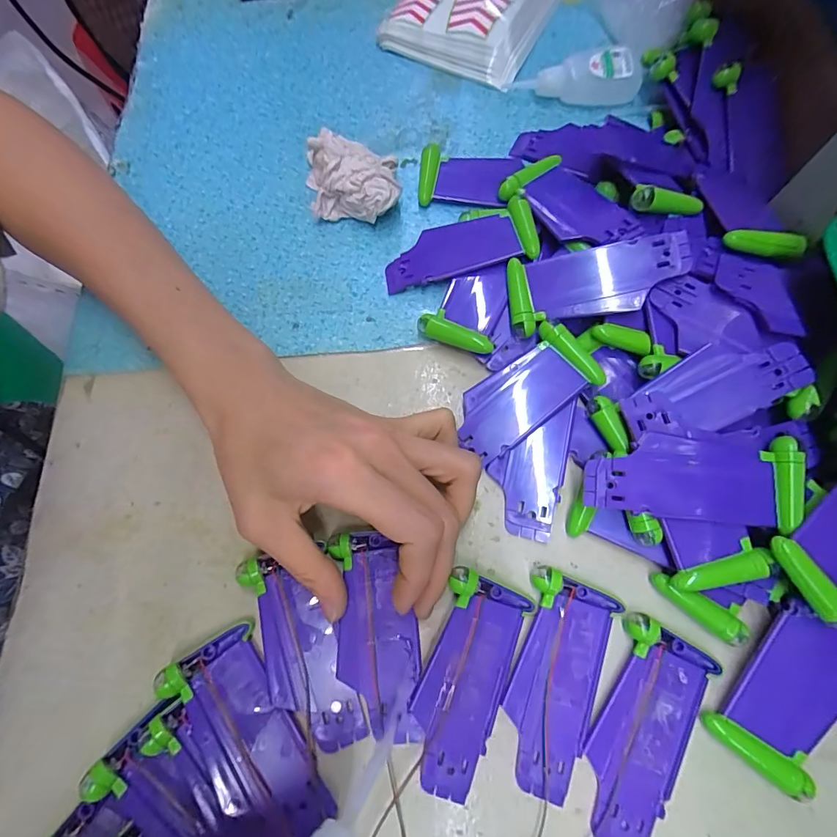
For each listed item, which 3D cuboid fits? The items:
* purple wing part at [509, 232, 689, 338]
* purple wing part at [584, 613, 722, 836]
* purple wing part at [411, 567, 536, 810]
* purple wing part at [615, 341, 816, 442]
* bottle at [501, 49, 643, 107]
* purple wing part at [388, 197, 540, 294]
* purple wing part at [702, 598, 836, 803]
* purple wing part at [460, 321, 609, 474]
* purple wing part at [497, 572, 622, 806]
[{"bbox_3d":[0.094,-0.075,0.229,0.090,0.012,0.041,-12,72,14],"label":"purple wing part"},{"bbox_3d":[0.096,0.137,0.189,0.040,0.008,0.088,30,76,11],"label":"purple wing part"},{"bbox_3d":[0.020,0.118,0.195,0.037,0.012,0.089,21,74,9],"label":"purple wing part"},{"bbox_3d":[0.137,-0.014,0.204,0.077,0.018,0.035,-23,73,-5],"label":"purple wing part"},{"bbox_3d":[0.104,-0.229,0.290,0.085,0.024,0.018,0,72,2],"label":"bottle"},{"bbox_3d":[0.023,-0.101,0.258,0.088,0.008,0.040,-15,72,12],"label":"purple wing part"},{"bbox_3d":[0.161,0.118,0.187,0.038,0.016,0.068,36,77,12],"label":"purple wing part"},{"bbox_3d":[0.055,-0.013,0.228,0.078,0.006,0.039,-42,76,1],"label":"purple wing part"},{"bbox_3d":[0.061,0.119,0.196,0.041,0.007,0.089,22,74,9],"label":"purple wing part"}]

